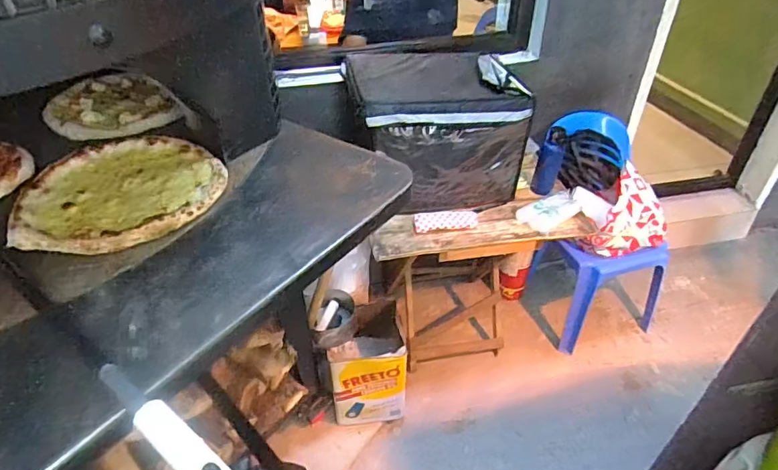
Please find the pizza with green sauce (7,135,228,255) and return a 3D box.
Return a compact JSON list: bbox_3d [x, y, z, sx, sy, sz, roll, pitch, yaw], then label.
[{"bbox_3d":[-0.420,-0.075,0.782,0.295,0.024,0.291,0,38,0],"label":"pizza with green sauce"}]

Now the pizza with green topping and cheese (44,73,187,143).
[{"bbox_3d":[-0.586,-0.276,1.033,0.231,0.027,0.280,-30,47,-32],"label":"pizza with green topping and cheese"}]

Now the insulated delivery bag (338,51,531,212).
[{"bbox_3d":[0.137,-0.330,1.560,0.478,0.360,0.390,-9,39,-11],"label":"insulated delivery bag"}]

